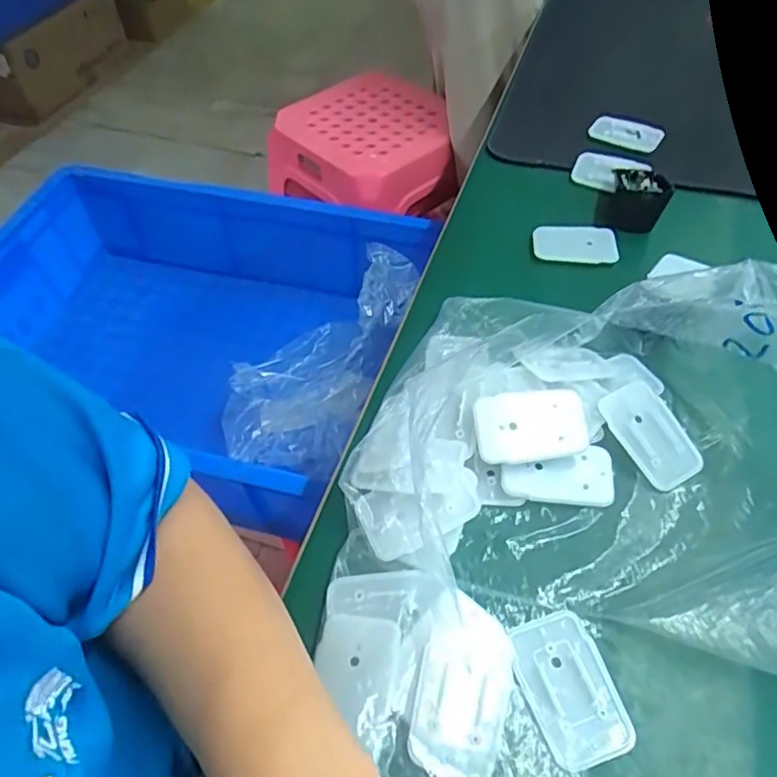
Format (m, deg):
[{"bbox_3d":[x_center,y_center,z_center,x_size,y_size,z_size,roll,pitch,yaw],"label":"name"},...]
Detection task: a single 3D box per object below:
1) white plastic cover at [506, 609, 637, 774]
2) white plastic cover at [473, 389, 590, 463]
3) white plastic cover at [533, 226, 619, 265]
[{"bbox_3d":[0.092,0.152,0.304,0.046,0.004,0.068,-16,54,-11],"label":"white plastic cover"},{"bbox_3d":[0.090,0.024,0.374,0.069,0.004,0.043,-6,79,-1],"label":"white plastic cover"},{"bbox_3d":[0.160,-0.124,0.512,0.069,0.009,0.039,7,53,6],"label":"white plastic cover"}]

